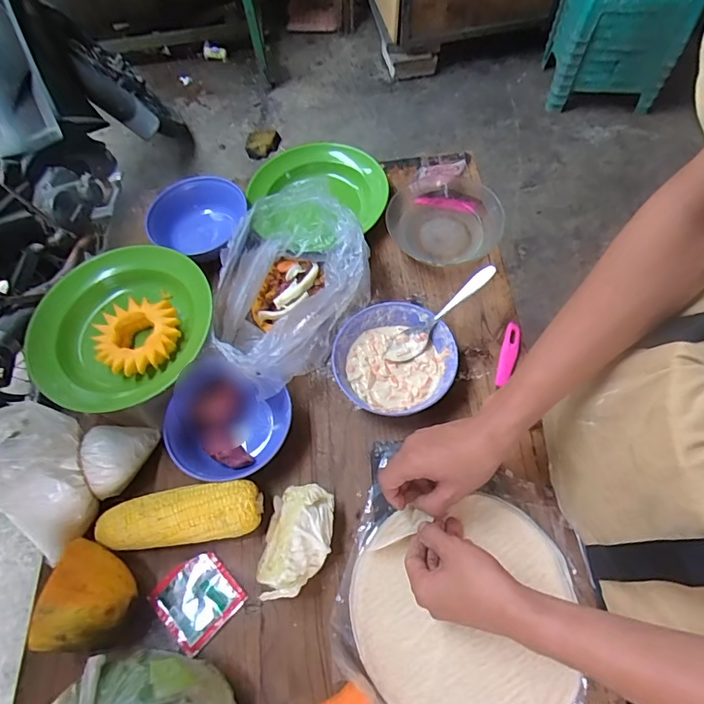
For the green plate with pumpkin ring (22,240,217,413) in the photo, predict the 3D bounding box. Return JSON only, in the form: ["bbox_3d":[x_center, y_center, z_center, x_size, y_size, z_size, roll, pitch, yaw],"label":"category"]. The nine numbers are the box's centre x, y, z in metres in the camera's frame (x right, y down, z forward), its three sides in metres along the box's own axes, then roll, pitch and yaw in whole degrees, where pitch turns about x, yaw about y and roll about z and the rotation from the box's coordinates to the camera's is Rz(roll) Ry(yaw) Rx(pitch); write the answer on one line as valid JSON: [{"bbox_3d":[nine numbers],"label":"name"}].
[{"bbox_3d":[-0.274,-0.035,0.551,0.215,0.059,0.206,0,65,1],"label":"green plate with pumpkin ring"}]

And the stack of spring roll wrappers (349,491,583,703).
[{"bbox_3d":[0.115,0.263,0.463,0.219,0.020,0.215,-11,65,-4],"label":"stack of spring roll wrappers"}]

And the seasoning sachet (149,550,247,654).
[{"bbox_3d":[-0.166,0.263,0.501,0.081,0.009,0.078,42,72,18],"label":"seasoning sachet"}]

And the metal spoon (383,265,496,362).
[{"bbox_3d":[0.108,-0.045,0.573,0.165,0.019,0.034,-42,68,16],"label":"metal spoon"}]

